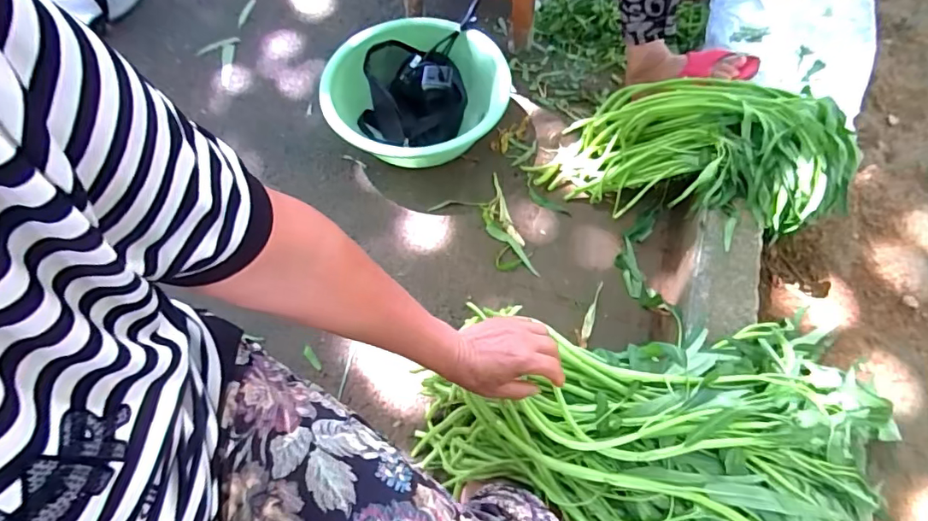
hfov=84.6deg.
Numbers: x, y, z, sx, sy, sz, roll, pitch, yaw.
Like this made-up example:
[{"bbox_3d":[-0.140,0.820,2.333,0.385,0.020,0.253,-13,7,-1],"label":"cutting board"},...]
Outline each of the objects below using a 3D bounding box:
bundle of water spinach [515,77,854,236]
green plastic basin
[{"bbox_3d":[0.373,-0.169,0.881,0.467,0.184,0.265,13,61,38],"label":"bundle of water spinach"},{"bbox_3d":[-0.092,-0.311,0.982,0.318,0.124,0.320,-1,63,3],"label":"green plastic basin"}]

